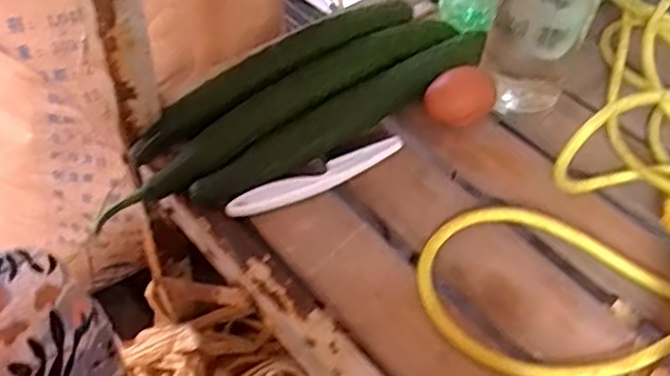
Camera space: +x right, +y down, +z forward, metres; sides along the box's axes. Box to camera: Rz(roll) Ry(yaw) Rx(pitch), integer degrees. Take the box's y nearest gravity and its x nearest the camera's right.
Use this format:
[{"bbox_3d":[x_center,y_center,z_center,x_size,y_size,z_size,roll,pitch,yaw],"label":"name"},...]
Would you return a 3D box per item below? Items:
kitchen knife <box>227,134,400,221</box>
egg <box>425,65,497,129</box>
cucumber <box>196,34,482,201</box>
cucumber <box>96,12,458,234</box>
[{"bbox_3d":[-0.010,-0.008,0.461,0.136,0.012,0.018,-24,56,-21],"label":"kitchen knife"},{"bbox_3d":[0.095,-0.066,0.499,0.048,0.036,0.040,18,52,11],"label":"egg"},{"bbox_3d":[0.014,-0.054,0.490,0.263,0.026,0.033,-32,59,-26],"label":"cucumber"},{"bbox_3d":[-0.026,-0.064,0.488,0.311,0.029,0.036,-33,60,-26],"label":"cucumber"}]

